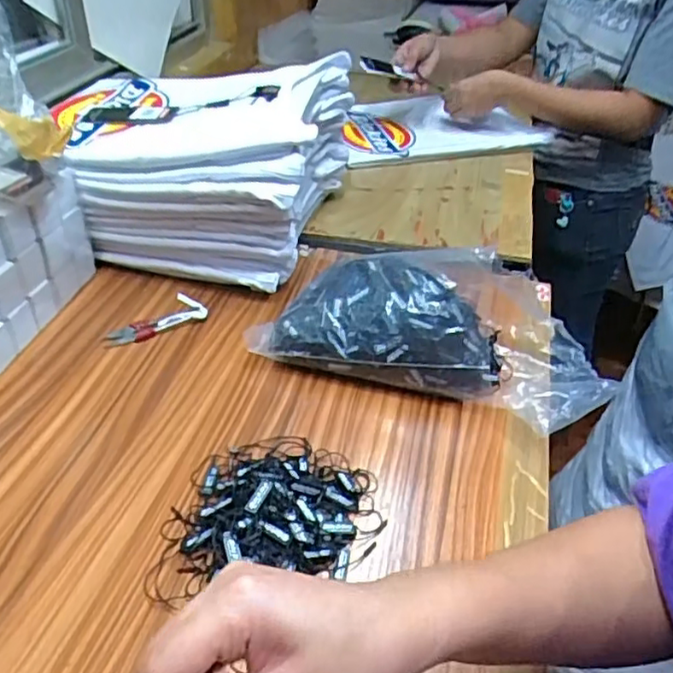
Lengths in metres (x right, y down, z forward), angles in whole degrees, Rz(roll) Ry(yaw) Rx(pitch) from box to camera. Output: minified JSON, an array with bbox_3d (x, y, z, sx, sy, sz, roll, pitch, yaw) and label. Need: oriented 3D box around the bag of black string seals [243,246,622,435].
[{"bbox_3d":[0.086,-0.010,0.602,0.316,0.094,0.130,11,38,13],"label":"bag of black string seals"}]

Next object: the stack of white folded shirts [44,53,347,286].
[{"bbox_3d":[-0.169,-0.210,0.765,0.327,0.174,0.286,8,38,8],"label":"stack of white folded shirts"}]

